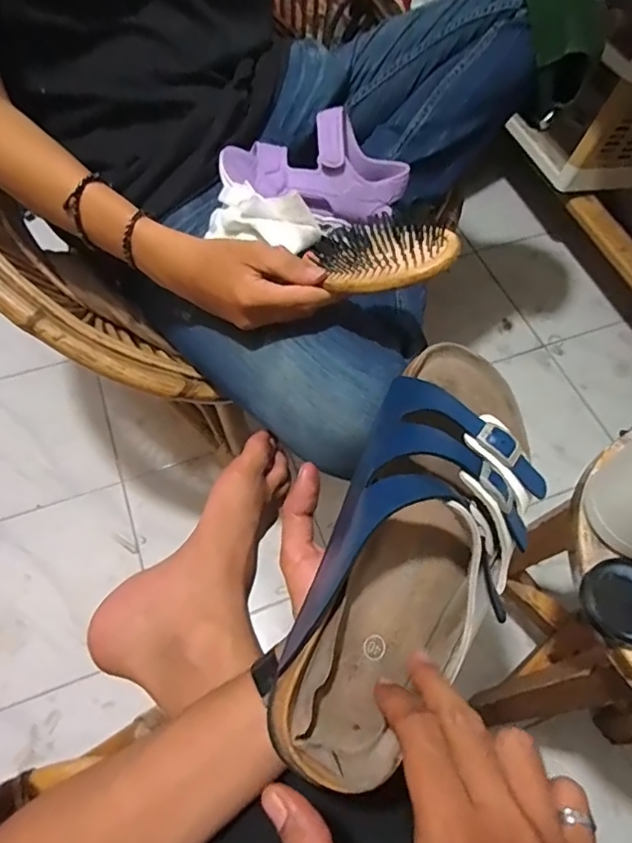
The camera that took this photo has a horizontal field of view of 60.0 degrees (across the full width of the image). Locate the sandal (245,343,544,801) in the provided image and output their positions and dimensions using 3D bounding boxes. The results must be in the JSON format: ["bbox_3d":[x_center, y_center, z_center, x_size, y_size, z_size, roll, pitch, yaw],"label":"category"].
[{"bbox_3d":[0.062,0.061,0.306,0.105,0.068,0.255,24,65,11],"label":"sandal"}]

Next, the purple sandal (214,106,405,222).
[{"bbox_3d":[-0.001,-0.265,0.575,0.197,0.073,0.086,-2,60,-4],"label":"purple sandal"}]

